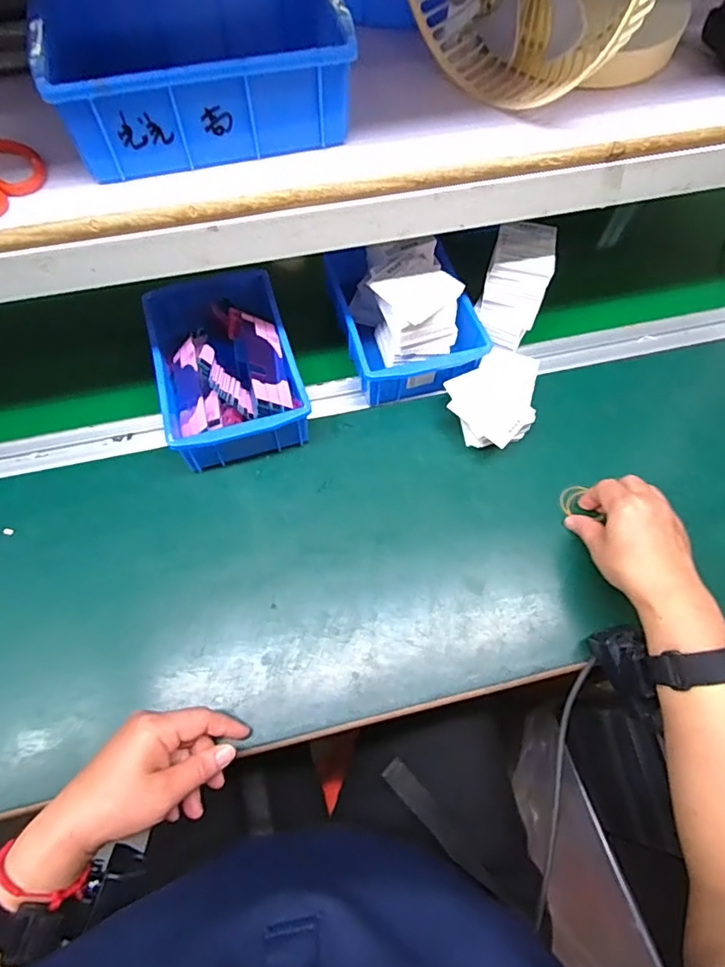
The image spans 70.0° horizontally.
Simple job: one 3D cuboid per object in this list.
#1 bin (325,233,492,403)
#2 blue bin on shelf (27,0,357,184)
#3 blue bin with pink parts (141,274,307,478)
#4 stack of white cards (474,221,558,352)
[{"bbox_3d":[0.045,-0.184,0.538,0.129,0.112,0.160,-14,67,-7],"label":"bin"},{"bbox_3d":[-0.114,-0.293,0.363,0.191,0.059,0.131,-16,67,-7],"label":"blue bin on shelf"},{"bbox_3d":[-0.138,-0.120,0.525,0.131,0.085,0.196,-16,67,-8],"label":"blue bin with pink parts"},{"bbox_3d":[0.159,-0.205,0.542,0.066,0.097,0.081,19,67,8],"label":"stack of white cards"}]

